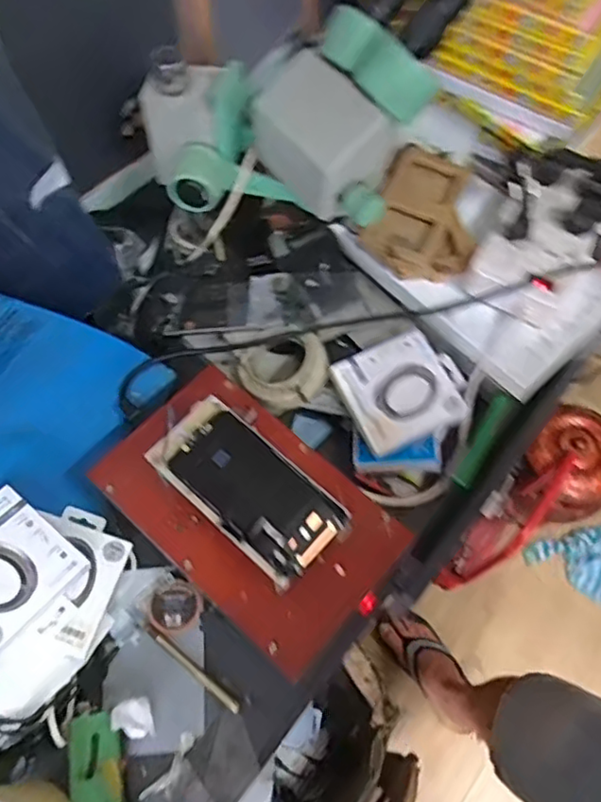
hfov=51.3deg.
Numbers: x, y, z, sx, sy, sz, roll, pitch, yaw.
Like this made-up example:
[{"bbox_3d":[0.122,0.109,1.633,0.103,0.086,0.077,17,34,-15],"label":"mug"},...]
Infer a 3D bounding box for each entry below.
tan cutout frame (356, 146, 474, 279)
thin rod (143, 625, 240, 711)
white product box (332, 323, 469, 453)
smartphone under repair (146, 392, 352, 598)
[{"bbox_3d":[0.145,-0.212,0.706,0.118,0.027,0.167,22,64,9],"label":"tan cutout frame"},{"bbox_3d":[-0.099,0.243,0.572,0.112,0.005,0.009,36,67,15],"label":"thin rod"},{"bbox_3d":[0.103,-0.013,0.646,0.109,0.020,0.111,-22,66,-13],"label":"white product box"},{"bbox_3d":[-0.044,0.068,0.514,0.160,0.011,0.080,40,68,17],"label":"smartphone under repair"}]

